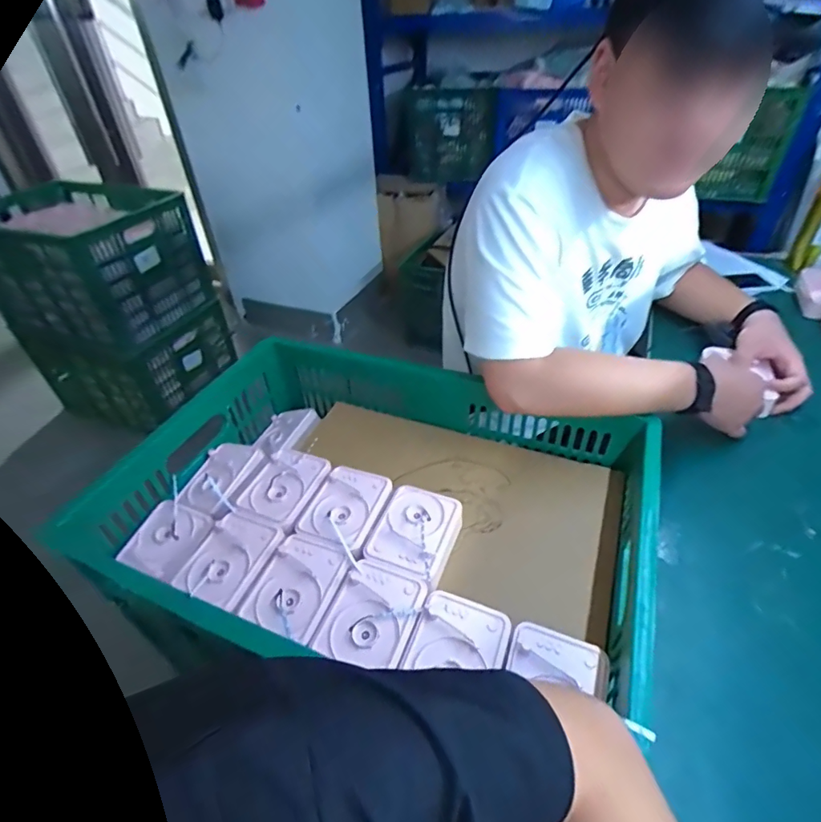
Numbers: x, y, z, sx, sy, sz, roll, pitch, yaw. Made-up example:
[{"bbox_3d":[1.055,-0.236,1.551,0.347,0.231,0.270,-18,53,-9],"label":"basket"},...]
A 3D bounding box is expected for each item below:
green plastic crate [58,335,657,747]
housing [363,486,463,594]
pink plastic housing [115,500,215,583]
[{"bbox_3d":[-0.043,0.120,0.667,0.657,0.157,0.459,12,43,19],"label":"green plastic crate"},{"bbox_3d":[0.008,0.168,0.614,0.102,0.052,0.125,14,43,21],"label":"housing"},{"bbox_3d":[-0.330,0.178,0.641,0.092,0.027,0.097,12,43,19],"label":"pink plastic housing"}]

